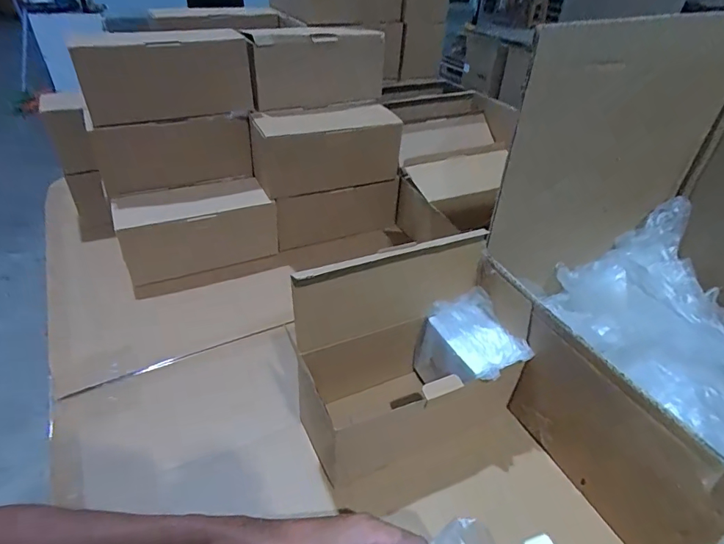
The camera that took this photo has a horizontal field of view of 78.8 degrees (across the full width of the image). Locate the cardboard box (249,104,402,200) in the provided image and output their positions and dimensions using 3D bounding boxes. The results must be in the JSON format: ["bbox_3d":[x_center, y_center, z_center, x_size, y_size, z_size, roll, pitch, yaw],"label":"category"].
[{"bbox_3d":[-0.063,-0.192,0.683,0.233,0.105,0.101,-14,39,-27],"label":"cardboard box"}]

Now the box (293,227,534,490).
[{"bbox_3d":[0.058,0.083,0.440,0.229,0.197,0.105,-13,39,-25],"label":"box"}]

